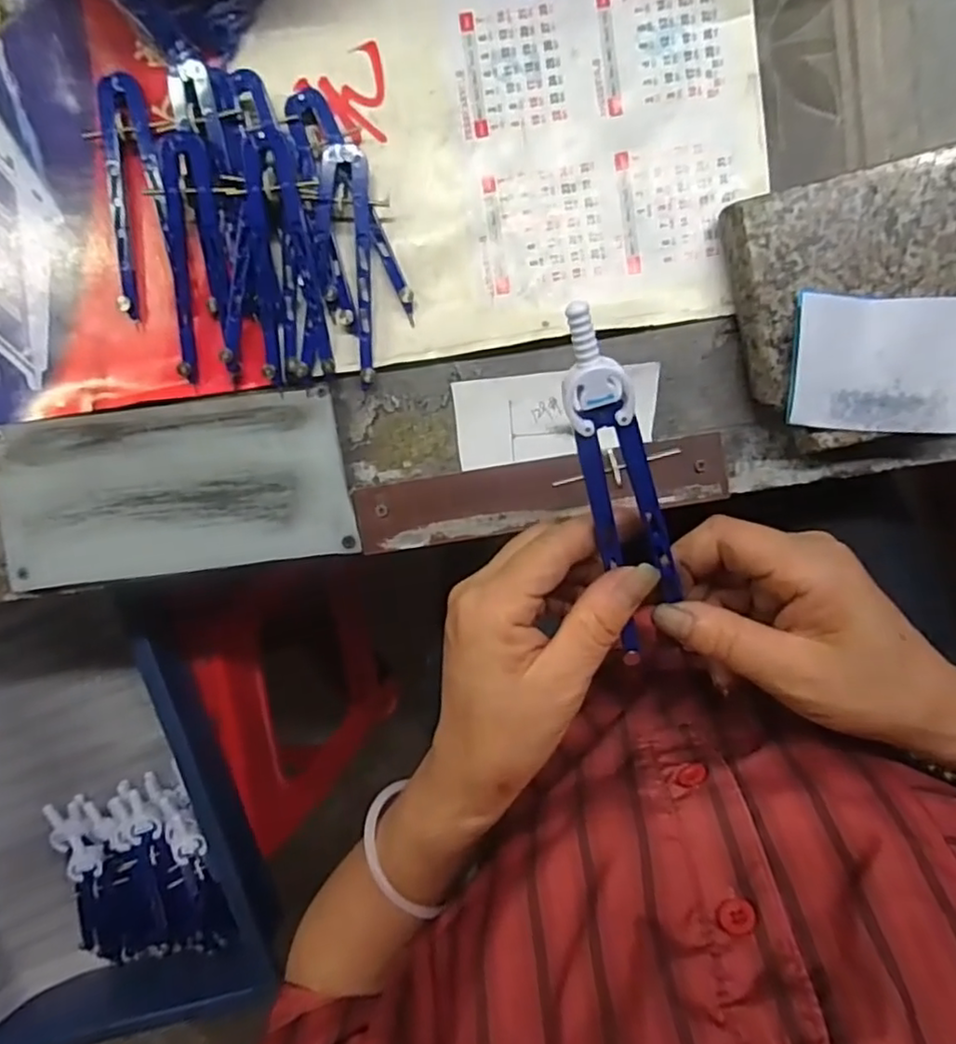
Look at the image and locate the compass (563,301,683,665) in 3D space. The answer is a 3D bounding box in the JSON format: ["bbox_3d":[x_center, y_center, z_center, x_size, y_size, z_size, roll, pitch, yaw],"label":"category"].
[{"bbox_3d":[0.056,-0.007,0.248,0.027,0.007,0.151,-18,119,5],"label":"compass"}]

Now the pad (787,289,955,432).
[{"bbox_3d":[0.200,-0.079,0.321,0.097,0.010,0.065,2,97,-6],"label":"pad"}]

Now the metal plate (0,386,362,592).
[{"bbox_3d":[-0.172,-0.018,0.362,0.197,0.008,0.091,-7,93,4],"label":"metal plate"}]

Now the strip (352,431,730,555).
[{"bbox_3d":[0.034,-0.016,0.359,0.202,0.005,0.037,-9,97,3],"label":"strip"}]

